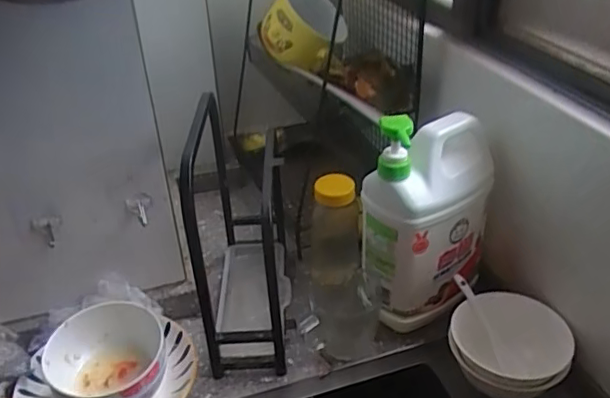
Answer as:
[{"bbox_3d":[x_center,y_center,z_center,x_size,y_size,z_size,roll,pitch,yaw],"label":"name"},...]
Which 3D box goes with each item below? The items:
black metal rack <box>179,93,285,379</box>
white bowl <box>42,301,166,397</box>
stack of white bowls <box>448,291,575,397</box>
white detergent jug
[{"bbox_3d":[-0.074,0.014,0.649,0.090,0.276,0.243,-3,34,-2],"label":"black metal rack"},{"bbox_3d":[-0.198,0.163,0.564,0.112,0.057,0.108,-2,34,1],"label":"white bowl"},{"bbox_3d":[0.201,0.143,0.564,0.111,0.051,0.093,26,43,35],"label":"stack of white bowls"},{"bbox_3d":[0.132,0.016,0.616,0.127,0.242,0.083,-29,42,-34],"label":"white detergent jug"}]

